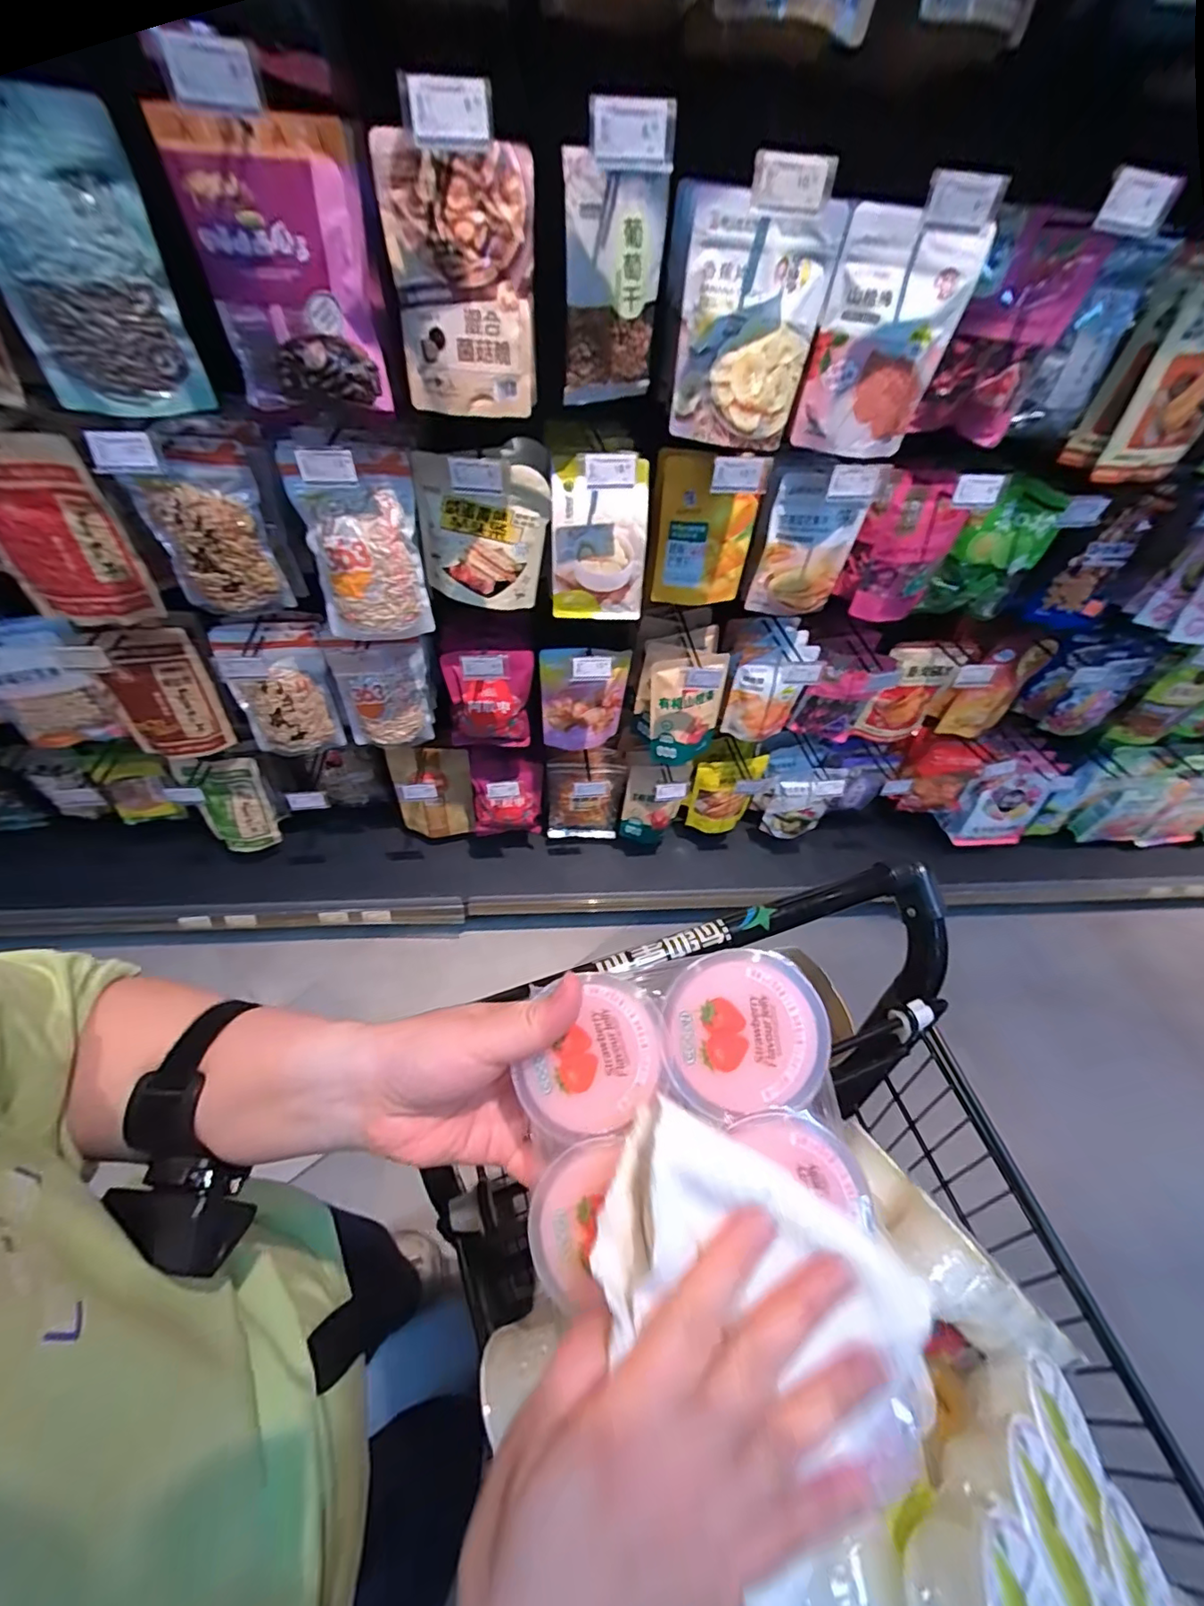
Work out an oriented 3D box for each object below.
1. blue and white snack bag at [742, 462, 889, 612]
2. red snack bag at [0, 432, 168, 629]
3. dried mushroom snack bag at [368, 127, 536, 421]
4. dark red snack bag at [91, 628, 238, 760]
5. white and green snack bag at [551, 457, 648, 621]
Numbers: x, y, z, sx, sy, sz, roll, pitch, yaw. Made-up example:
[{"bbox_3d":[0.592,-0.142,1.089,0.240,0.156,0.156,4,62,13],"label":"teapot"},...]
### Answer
[{"bbox_3d":[0.359,-0.446,0.948,0.165,0.268,0.024,-4,49,-10],"label":"blue and white snack bag"},{"bbox_3d":[-0.836,-0.401,0.849,0.206,0.280,0.044,0,45,-3],"label":"red snack bag"},{"bbox_3d":[-0.155,-0.583,0.640,0.160,0.230,0.077,-7,44,-9],"label":"dried mushroom snack bag"},{"bbox_3d":[-0.881,-0.208,1.104,0.187,0.284,0.046,-8,52,-12],"label":"dark red snack bag"},{"bbox_3d":[-0.005,-0.409,0.878,0.145,0.211,0.082,2,50,-4],"label":"white and green snack bag"}]

